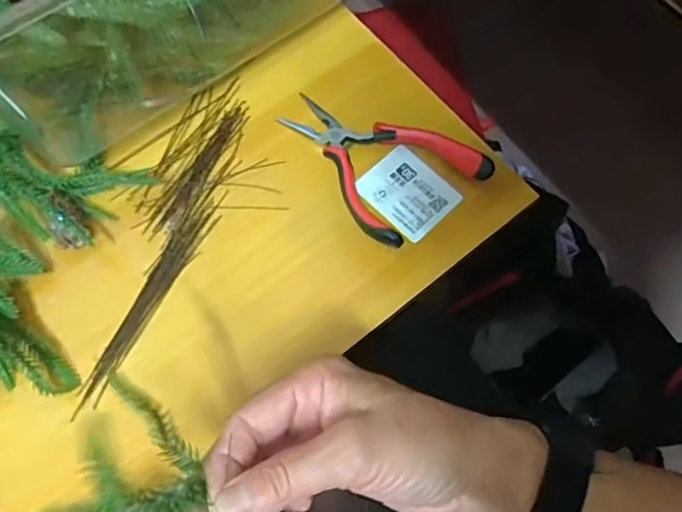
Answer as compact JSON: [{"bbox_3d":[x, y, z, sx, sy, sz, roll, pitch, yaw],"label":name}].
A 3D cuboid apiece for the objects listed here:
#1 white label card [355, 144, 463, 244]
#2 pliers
[{"bbox_3d":[0.045,-0.043,0.388,0.051,0.004,0.059,-42,73,-13],"label":"white label card"},{"bbox_3d":[0.024,-0.075,0.387,0.089,0.021,0.128,-38,75,-13],"label":"pliers"}]

